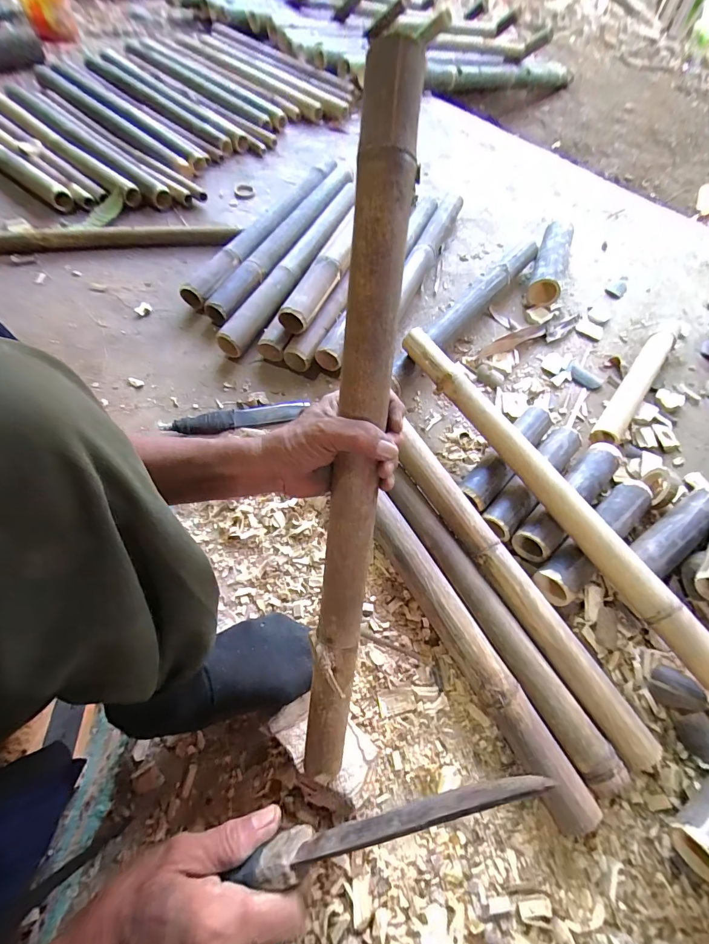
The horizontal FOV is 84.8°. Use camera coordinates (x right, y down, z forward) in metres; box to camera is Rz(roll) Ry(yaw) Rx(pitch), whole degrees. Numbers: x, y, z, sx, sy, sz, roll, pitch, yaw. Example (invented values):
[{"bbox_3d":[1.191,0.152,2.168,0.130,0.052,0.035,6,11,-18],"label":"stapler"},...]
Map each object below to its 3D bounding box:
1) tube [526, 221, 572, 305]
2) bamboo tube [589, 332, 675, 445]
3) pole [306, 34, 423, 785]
[{"bbox_3d":[0.479,-0.510,0.955,0.071,0.079,0.265,18,62,6],"label":"tube"},{"bbox_3d":[0.580,-0.180,0.802,0.051,0.043,0.409,37,66,15],"label":"bamboo tube"},{"bbox_3d":[0.001,0.012,0.348,0.045,0.037,0.641,5,103,-1],"label":"pole"}]

